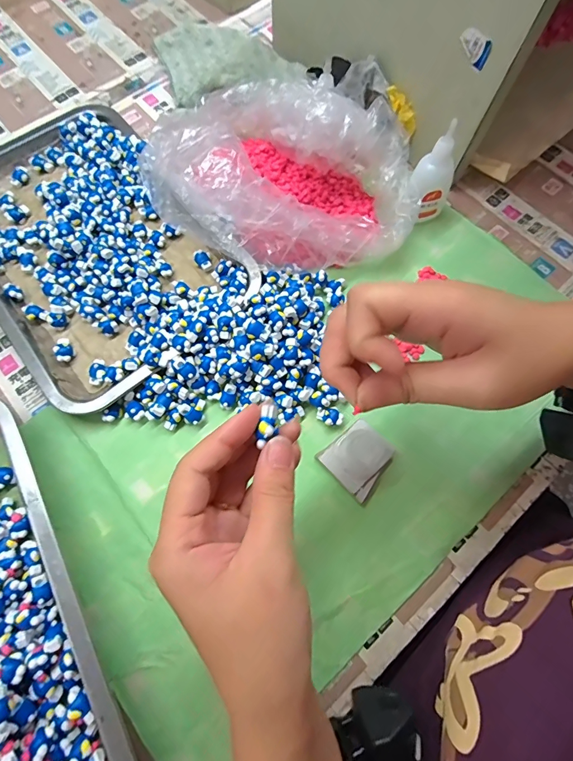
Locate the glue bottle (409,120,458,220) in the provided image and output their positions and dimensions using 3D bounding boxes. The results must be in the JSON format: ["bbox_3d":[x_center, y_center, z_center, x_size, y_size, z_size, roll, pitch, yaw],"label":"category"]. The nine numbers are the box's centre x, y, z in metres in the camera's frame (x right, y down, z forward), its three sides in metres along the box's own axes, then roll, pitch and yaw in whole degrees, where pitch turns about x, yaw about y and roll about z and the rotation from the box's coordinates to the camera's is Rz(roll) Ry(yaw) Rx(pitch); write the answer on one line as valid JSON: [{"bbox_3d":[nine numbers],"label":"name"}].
[{"bbox_3d":[0.136,-0.189,0.348,0.037,0.087,0.030,-20,72,-7],"label":"glue bottle"}]

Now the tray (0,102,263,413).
[{"bbox_3d":[-0.198,-0.139,0.361,0.206,0.030,0.317,-40,76,-13],"label":"tray"}]

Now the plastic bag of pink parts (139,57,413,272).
[{"bbox_3d":[-0.003,-0.199,0.348,0.232,0.088,0.170,6,71,2],"label":"plastic bag of pink parts"}]

